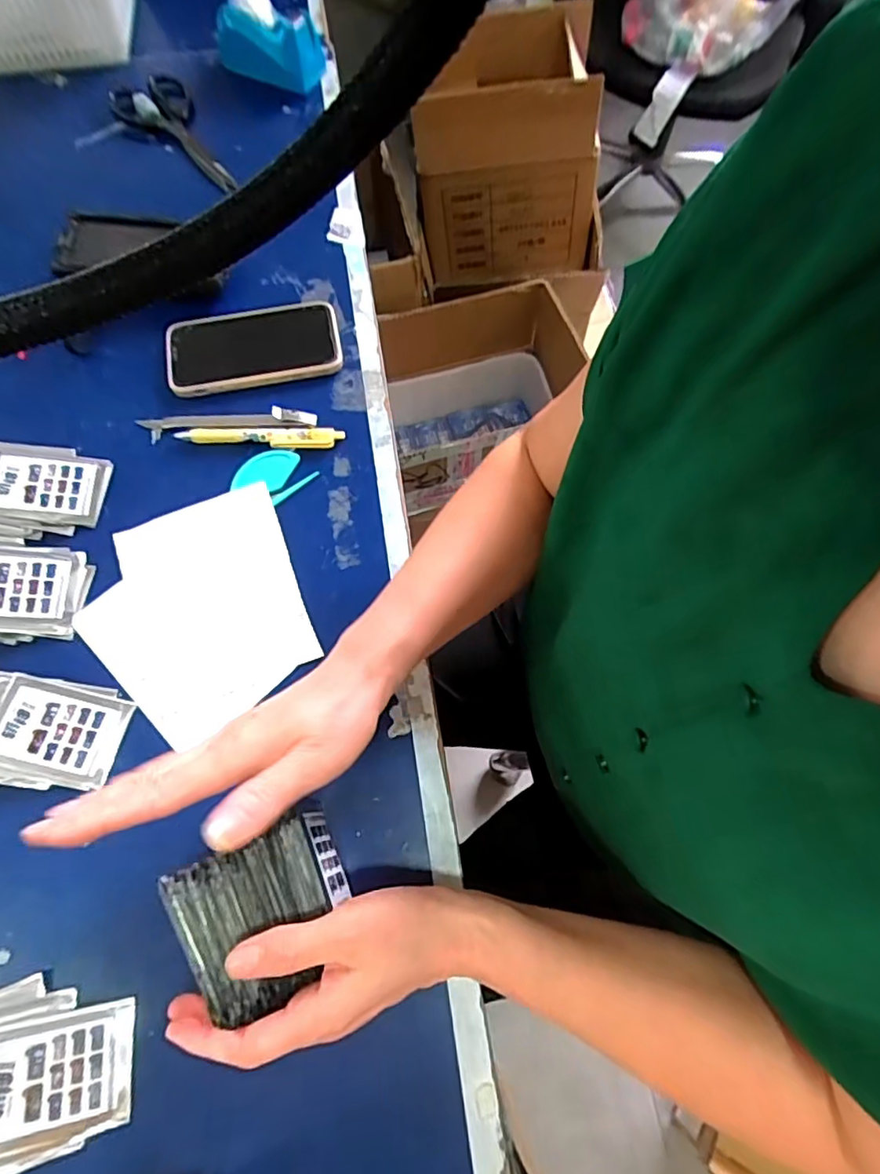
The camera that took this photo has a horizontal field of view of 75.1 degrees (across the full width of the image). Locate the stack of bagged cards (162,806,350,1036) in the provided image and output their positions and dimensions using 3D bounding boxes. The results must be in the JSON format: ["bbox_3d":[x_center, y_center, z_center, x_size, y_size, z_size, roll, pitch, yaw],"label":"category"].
[{"bbox_3d":[-0.099,0.187,0.332,0.085,0.047,0.080,-25,70,-9],"label":"stack of bagged cards"}]

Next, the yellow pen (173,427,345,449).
[{"bbox_3d":[-0.152,-0.126,0.481,0.138,0.009,0.019,-1,68,0],"label":"yellow pen"}]

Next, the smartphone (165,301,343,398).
[{"bbox_3d":[-0.166,-0.213,0.510,0.151,0.012,0.078,-11,68,-4],"label":"smartphone"}]

